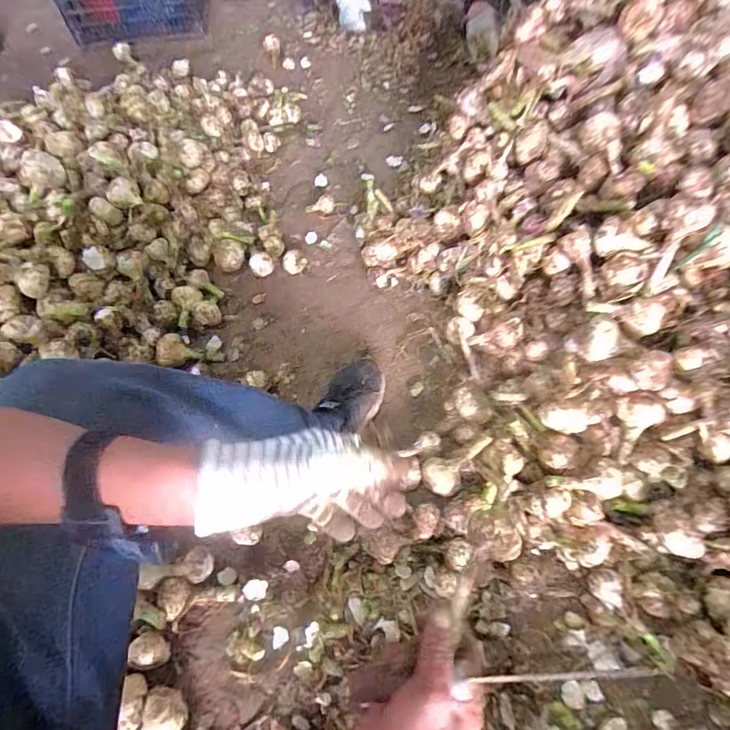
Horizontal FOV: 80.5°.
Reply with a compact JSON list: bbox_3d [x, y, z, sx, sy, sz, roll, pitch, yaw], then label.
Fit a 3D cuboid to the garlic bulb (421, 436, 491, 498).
[{"bbox_3d":[0.151,0.154,0.684,0.122,0.046,0.056,-41,62,13],"label":"garlic bulb"}]

